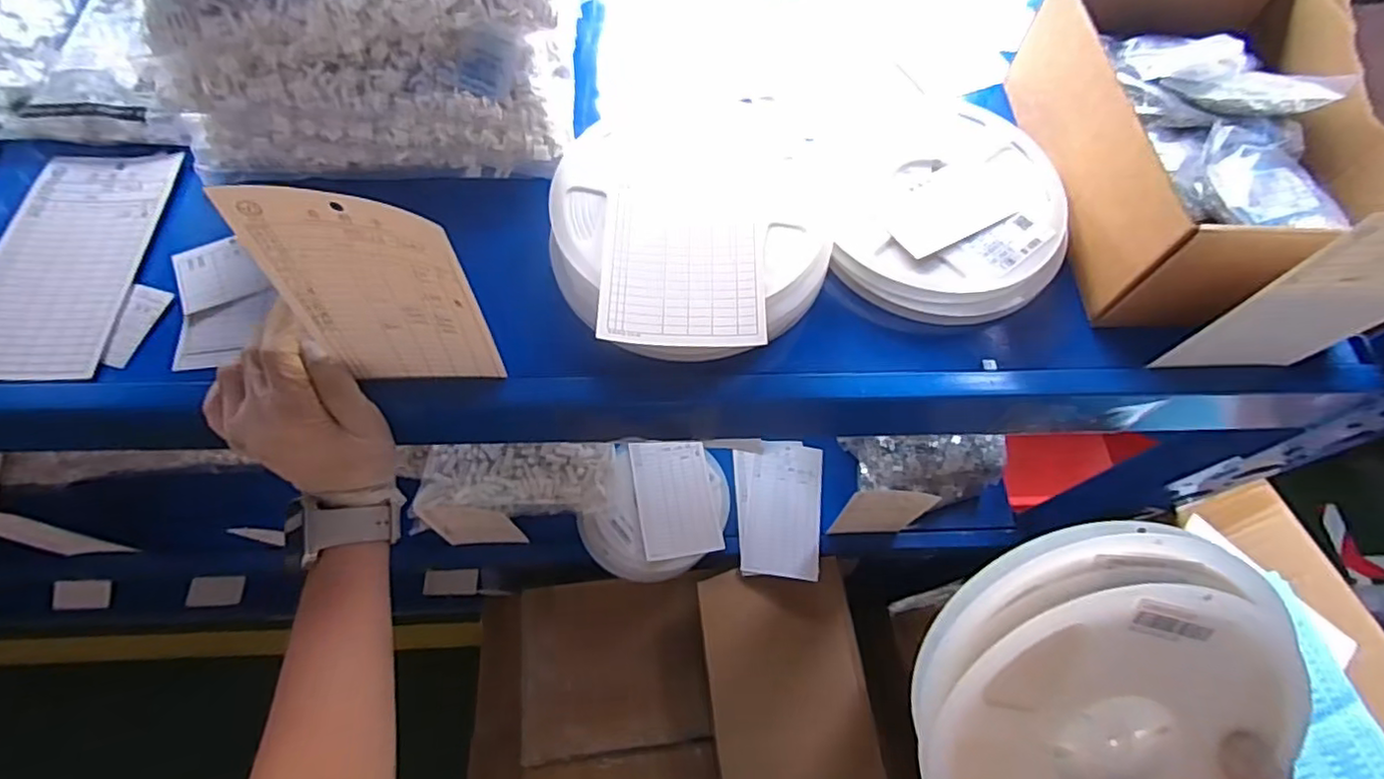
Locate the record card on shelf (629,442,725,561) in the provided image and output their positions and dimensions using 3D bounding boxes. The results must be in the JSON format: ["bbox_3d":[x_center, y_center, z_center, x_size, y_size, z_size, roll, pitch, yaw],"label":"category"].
[{"bbox_3d":[-0.021,0.130,0.786,0.092,0.006,0.146,-8,60,-7],"label":"record card on shelf"}]

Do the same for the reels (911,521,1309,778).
[{"bbox_3d":[0.191,0.152,0.301,0.162,0.027,0.181,26,100,-7],"label":"reels"}]

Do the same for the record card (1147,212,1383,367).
[{"bbox_3d":[0.341,-0.044,0.346,0.096,0.156,0.009,-3,68,2],"label":"record card"}]

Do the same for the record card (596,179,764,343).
[{"bbox_3d":[-0.005,-0.082,0.382,0.094,0.006,0.123,1,63,-2],"label":"record card"}]

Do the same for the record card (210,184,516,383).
[{"bbox_3d":[-0.152,-0.043,0.320,0.091,0.141,0.011,2,64,-2],"label":"record card"}]

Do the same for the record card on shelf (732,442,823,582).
[{"bbox_3d":[0.110,0.147,0.803,0.109,0.007,0.172,4,60,-2],"label":"record card on shelf"}]

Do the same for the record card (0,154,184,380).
[{"bbox_3d":[-0.401,-0.084,0.411,0.092,0.007,0.174,-1,64,0],"label":"record card"}]

